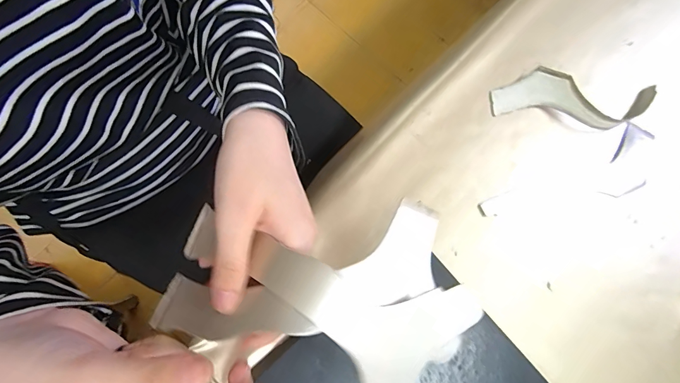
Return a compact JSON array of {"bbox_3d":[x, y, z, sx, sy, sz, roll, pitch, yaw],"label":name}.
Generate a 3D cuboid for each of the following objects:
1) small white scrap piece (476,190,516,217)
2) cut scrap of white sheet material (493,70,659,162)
[{"bbox_3d":[0.158,0.014,0.373,0.041,0.004,0.017,-21,80,-4],"label":"small white scrap piece"},{"bbox_3d":[0.237,-0.083,0.379,0.160,0.021,0.070,9,80,2],"label":"cut scrap of white sheet material"}]

